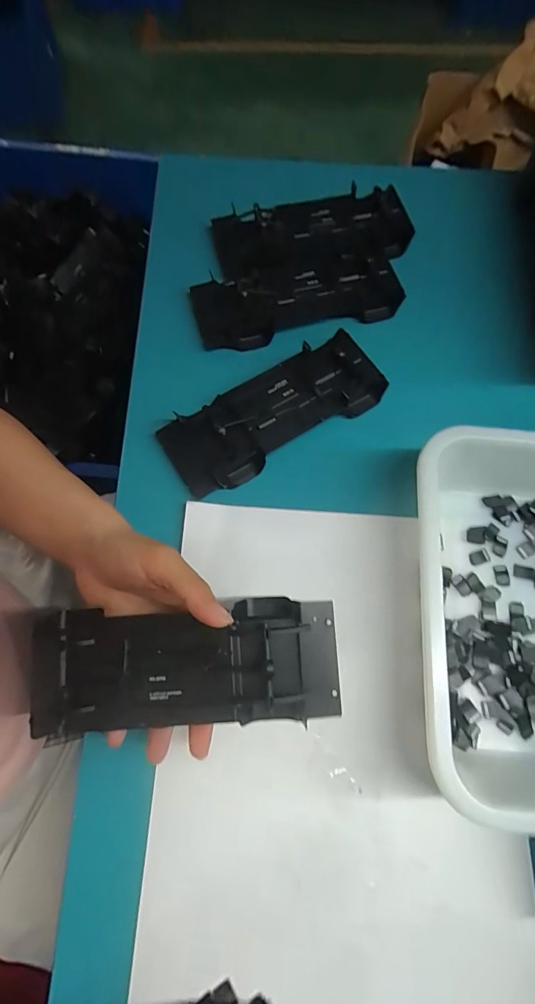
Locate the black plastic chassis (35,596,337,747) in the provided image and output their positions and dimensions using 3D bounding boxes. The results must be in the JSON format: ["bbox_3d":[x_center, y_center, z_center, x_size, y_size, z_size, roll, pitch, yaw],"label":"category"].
[{"bbox_3d":[-0.054,0.104,0.266,0.194,0.031,0.074,-3,72,0],"label":"black plastic chassis"}]

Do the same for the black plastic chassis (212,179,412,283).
[{"bbox_3d":[0.047,-0.268,0.421,0.195,0.029,0.084,-10,73,-6],"label":"black plastic chassis"}]

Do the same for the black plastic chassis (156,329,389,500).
[{"bbox_3d":[0.007,-0.078,0.359,0.190,0.024,0.073,-29,76,-11],"label":"black plastic chassis"}]

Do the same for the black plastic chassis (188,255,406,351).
[{"bbox_3d":[0.029,-0.196,0.400,0.192,0.024,0.075,-10,73,-6],"label":"black plastic chassis"}]

